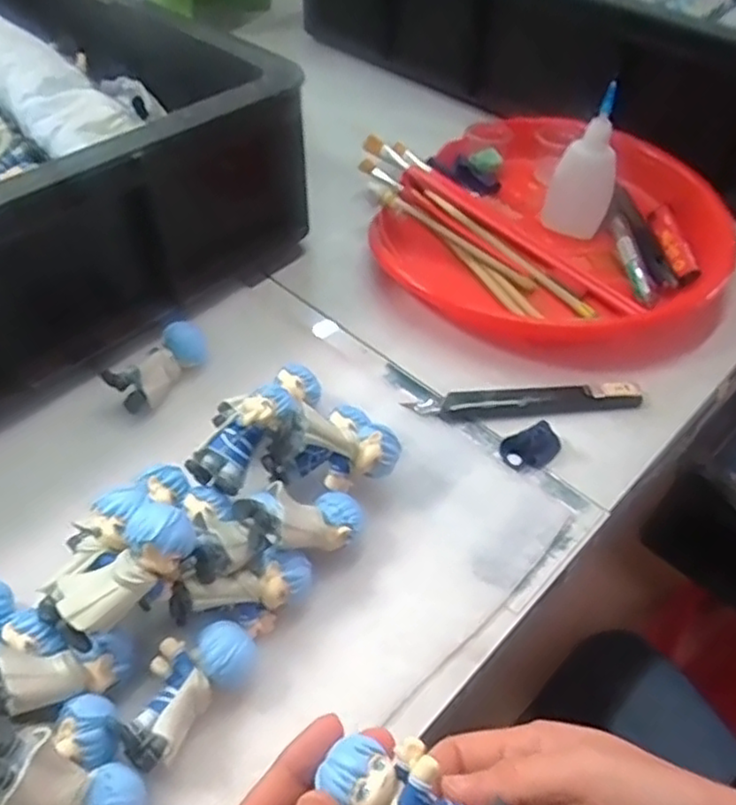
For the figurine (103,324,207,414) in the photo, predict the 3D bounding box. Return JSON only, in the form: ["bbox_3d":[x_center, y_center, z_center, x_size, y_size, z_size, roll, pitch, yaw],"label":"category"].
[{"bbox_3d":[-0.121,-0.024,0.403,0.026,0.024,0.061,28,52,20],"label":"figurine"}]

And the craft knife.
[{"bbox_3d":[0.094,-0.001,0.404,0.135,0.009,0.019,-2,48,-5],"label":"craft knife"}]

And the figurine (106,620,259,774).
[{"bbox_3d":[-0.076,0.117,0.285,0.036,0.029,0.061,32,54,24],"label":"figurine"}]

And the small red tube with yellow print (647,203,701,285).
[{"bbox_3d":[0.219,-0.116,0.496,0.016,0.011,0.086,1,48,-2],"label":"small red tube with yellow print"}]

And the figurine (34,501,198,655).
[{"bbox_3d":[-0.098,0.070,0.281,0.064,0.031,0.027,-42,61,-12],"label":"figurine"}]

